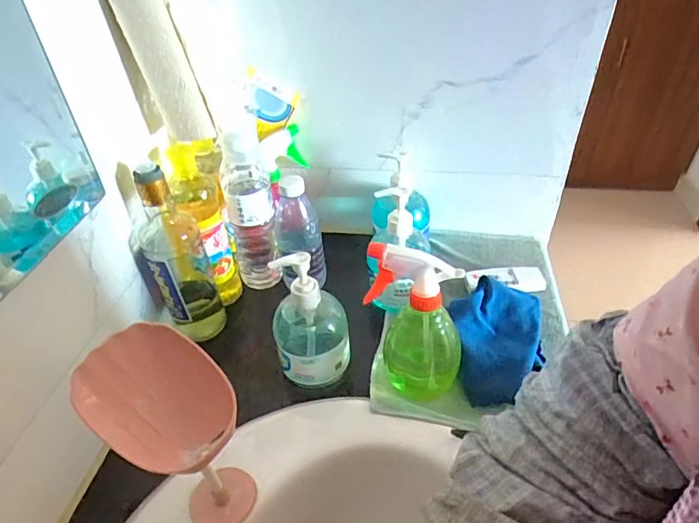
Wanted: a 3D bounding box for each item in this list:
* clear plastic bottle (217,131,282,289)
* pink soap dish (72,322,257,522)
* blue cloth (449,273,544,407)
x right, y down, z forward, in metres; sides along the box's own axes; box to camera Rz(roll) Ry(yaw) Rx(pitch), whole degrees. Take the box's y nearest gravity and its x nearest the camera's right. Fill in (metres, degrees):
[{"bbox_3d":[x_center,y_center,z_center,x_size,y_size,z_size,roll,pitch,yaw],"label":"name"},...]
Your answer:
[{"bbox_3d":[-0.130,-0.059,0.635,0.062,0.216,0.051,-10,41,-8],"label":"clear plastic bottle"},{"bbox_3d":[-0.140,0.151,0.397,0.101,0.181,0.089,29,50,32],"label":"pink soap dish"},{"bbox_3d":[0.171,0.089,0.551,0.107,0.053,0.146,3,41,7],"label":"blue cloth"}]

